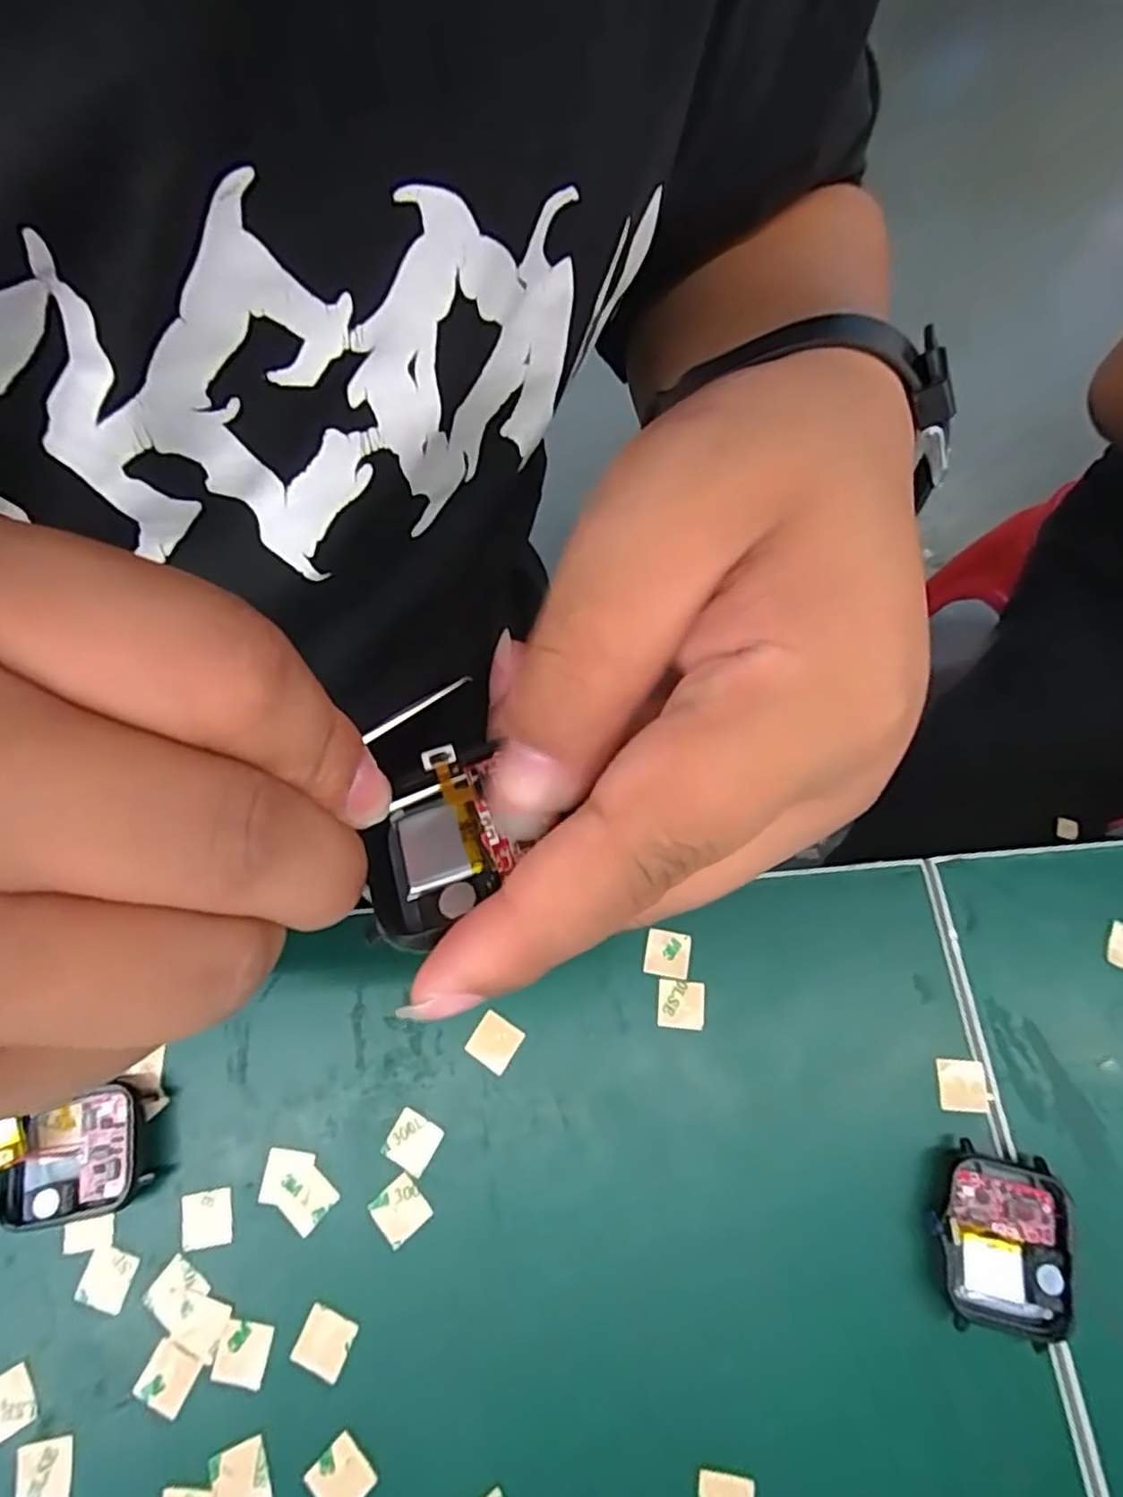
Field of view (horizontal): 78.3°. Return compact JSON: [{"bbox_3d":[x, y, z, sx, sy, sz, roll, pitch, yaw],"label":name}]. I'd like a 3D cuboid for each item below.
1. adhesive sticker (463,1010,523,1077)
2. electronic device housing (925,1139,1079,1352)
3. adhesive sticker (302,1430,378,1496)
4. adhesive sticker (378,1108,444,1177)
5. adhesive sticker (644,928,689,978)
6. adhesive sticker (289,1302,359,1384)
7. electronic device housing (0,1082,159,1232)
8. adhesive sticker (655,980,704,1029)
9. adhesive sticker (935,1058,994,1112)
[{"bbox_3d":[-0.023,0.099,0.232,0.015,0.004,0.015,30,73,12],"label":"adhesive sticker"},{"bbox_3d":[0.132,0.148,0.207,0.038,0.010,0.046,11,70,6],"label":"electronic device housing"},{"bbox_3d":[-0.063,0.207,0.195,0.016,0.004,0.016,-41,74,-15],"label":"adhesive sticker"},{"bbox_3d":[-0.048,0.128,0.224,0.016,0.004,0.015,30,73,10],"label":"adhesive sticker"},{"bbox_3d":[0.037,0.072,0.243,0.015,0.004,0.016,8,72,8],"label":"adhesive sticker"},{"bbox_3d":[-0.071,0.177,0.205,0.015,0.004,0.016,22,71,10],"label":"adhesive sticker"},{"bbox_3d":[-0.152,0.129,0.220,0.042,0.013,0.035,-12,69,-3],"label":"electronic device housing"},{"bbox_3d":[0.041,0.088,0.238,0.016,0.004,0.016,2,71,5],"label":"adhesive sticker"},{"bbox_3d":[0.132,0.111,0.227,0.016,0.004,0.016,0,74,7],"label":"adhesive sticker"}]

